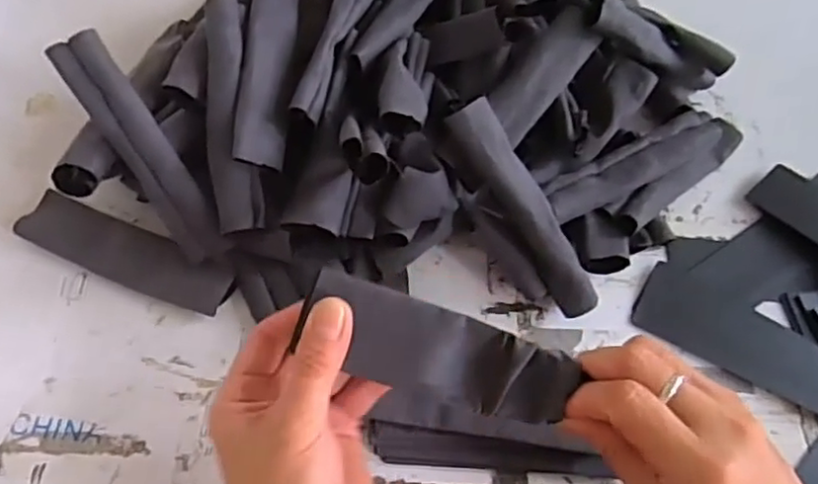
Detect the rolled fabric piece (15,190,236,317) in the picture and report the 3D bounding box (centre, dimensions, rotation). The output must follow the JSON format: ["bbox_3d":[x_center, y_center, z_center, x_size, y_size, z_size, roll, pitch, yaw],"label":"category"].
[{"bbox_3d":[-0.184,0.007,0.430,0.147,0.019,0.039,20,61,8],"label":"rolled fabric piece"}]

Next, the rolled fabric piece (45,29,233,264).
[{"bbox_3d":[-0.164,-0.056,0.411,0.029,0.022,0.152,-36,105,-22],"label":"rolled fabric piece"}]

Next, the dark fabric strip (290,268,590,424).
[{"bbox_3d":[0.012,0.053,0.312,0.124,0.018,0.042,20,97,7],"label":"dark fabric strip"}]

